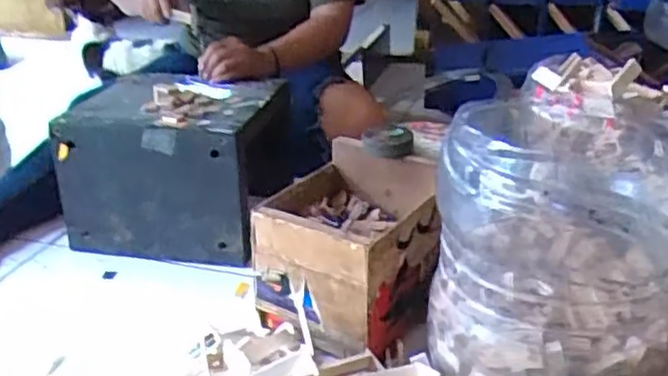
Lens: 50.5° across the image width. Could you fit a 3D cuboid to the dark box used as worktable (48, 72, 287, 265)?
[{"bbox_3d":[-0.232,-0.031,1.078,0.266,0.223,0.236,6,25,13],"label":"dark box used as worktable"}]

